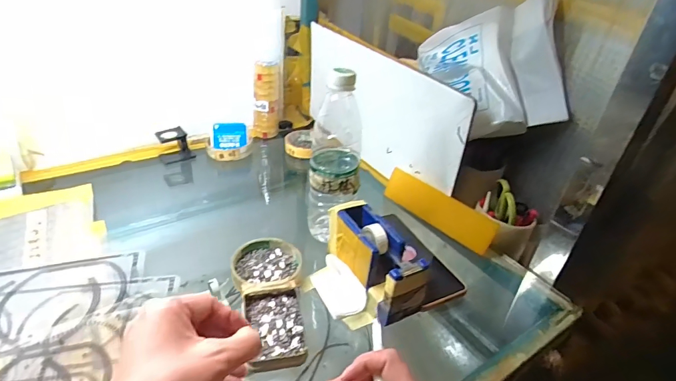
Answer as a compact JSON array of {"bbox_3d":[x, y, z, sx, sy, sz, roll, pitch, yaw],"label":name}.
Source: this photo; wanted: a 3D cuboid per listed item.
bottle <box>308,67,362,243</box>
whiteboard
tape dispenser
[{"bbox_3d":[-0.003,-0.034,0.499,0.064,0.221,0.071,5,33,0],"label":"bottle"},{"bbox_3d":[0.059,-0.146,0.686,0.014,0.179,0.409,-16,38,-29],"label":"whiteboard"},{"bbox_3d":[0.041,0.079,0.451,0.049,0.074,0.129,-13,37,-26],"label":"tape dispenser"}]

